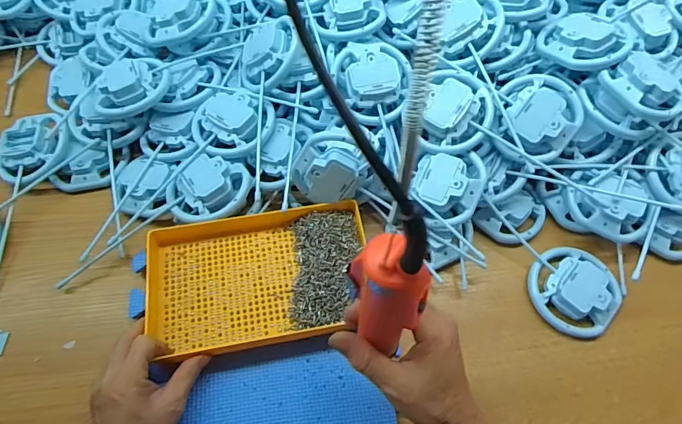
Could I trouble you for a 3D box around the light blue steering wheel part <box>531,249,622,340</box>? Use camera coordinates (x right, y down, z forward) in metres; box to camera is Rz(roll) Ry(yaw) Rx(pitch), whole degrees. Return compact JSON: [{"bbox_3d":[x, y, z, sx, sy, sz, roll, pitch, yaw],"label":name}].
[{"bbox_3d":[0.270,0.088,0.503,0.097,0.030,0.097,1,61,-1],"label":"light blue steering wheel part"}]

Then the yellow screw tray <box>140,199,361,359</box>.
[{"bbox_3d":[-0.091,0.070,0.492,0.240,0.030,0.152,-10,62,-7],"label":"yellow screw tray"}]

